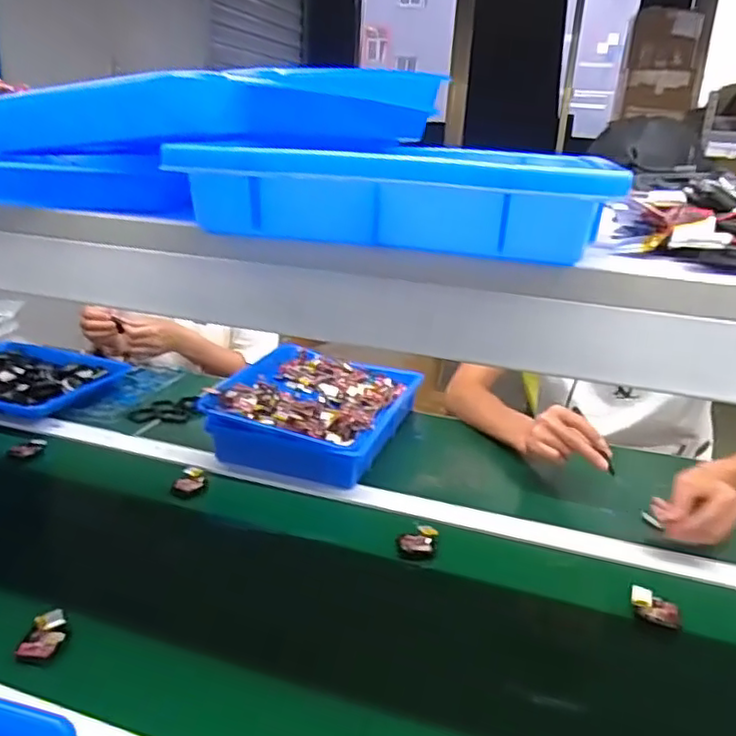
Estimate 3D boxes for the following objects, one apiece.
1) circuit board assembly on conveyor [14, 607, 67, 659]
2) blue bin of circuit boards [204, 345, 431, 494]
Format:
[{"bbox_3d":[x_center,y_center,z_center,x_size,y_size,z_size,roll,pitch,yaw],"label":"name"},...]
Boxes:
[{"bbox_3d":[-0.310,0.257,0.610,0.033,0.009,0.053,20,31,-9],"label":"circuit board assembly on conveyor"},{"bbox_3d":[-0.081,0.068,1.044,0.252,0.095,0.337,10,22,18],"label":"blue bin of circuit boards"}]

